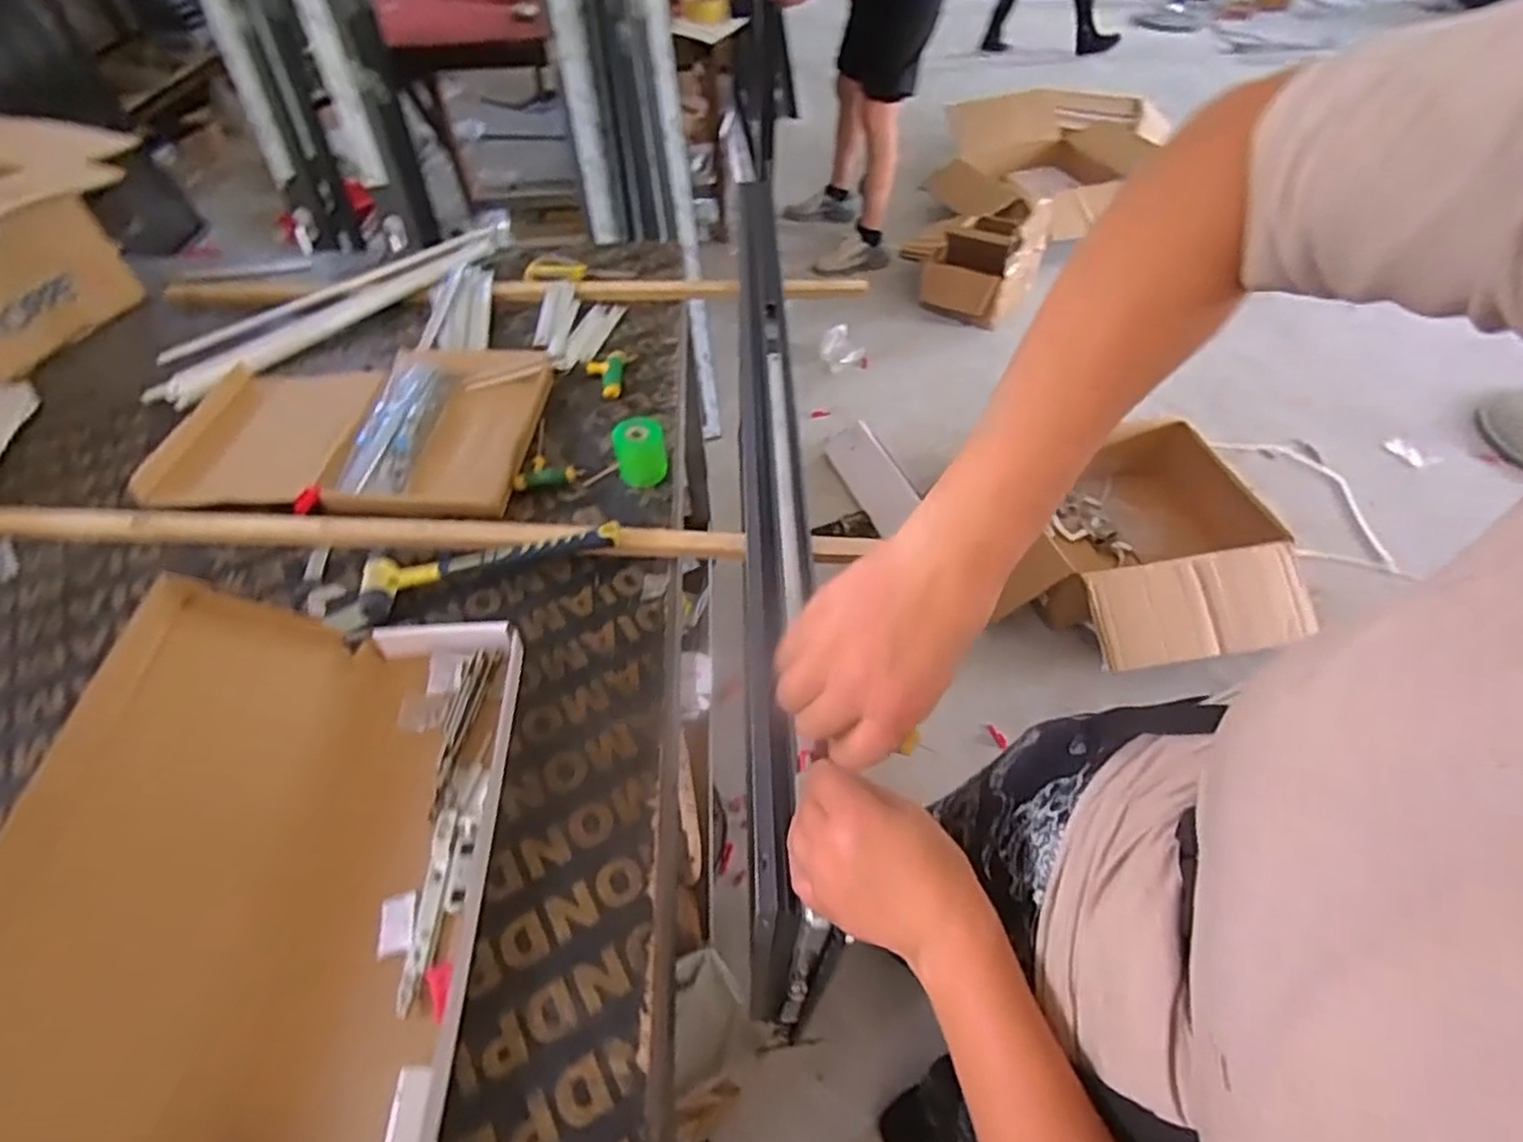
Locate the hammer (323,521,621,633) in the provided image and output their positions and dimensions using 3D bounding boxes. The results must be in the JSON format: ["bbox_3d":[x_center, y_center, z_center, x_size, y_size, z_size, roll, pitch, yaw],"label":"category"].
[{"bbox_3d":[-0.286,-0.010,0.718,0.279,0.029,0.075,-19,52,-14],"label":"hammer"}]

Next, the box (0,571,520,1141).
[{"bbox_3d":[-0.342,0.191,0.496,0.255,0.124,0.400,-4,50,-2],"label":"box"}]

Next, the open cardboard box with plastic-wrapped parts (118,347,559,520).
[{"bbox_3d":[-0.506,-0.177,0.882,0.437,0.038,0.297,1,50,3],"label":"open cardboard box with plastic-wrapped parts"}]

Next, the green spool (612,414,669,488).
[{"bbox_3d":[-0.137,-0.136,0.813,0.056,0.060,0.048,-9,50,-6],"label":"green spool"}]

